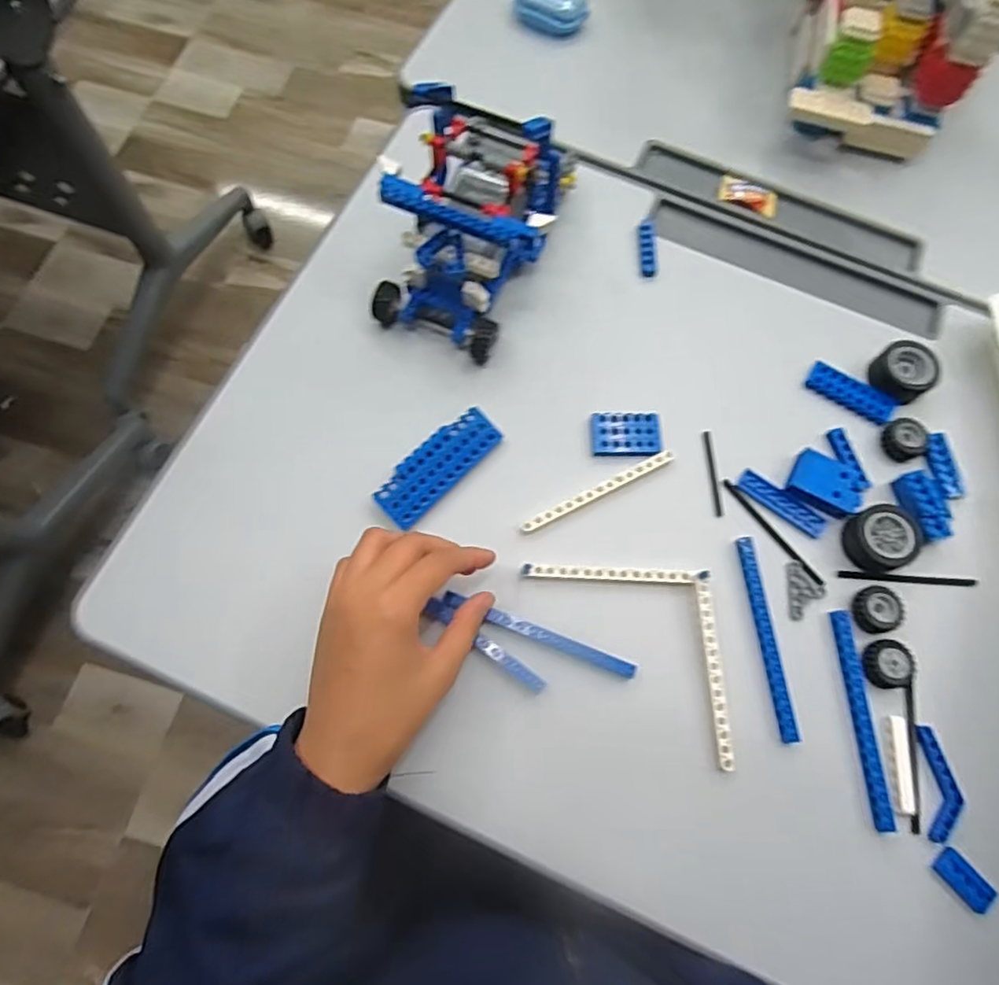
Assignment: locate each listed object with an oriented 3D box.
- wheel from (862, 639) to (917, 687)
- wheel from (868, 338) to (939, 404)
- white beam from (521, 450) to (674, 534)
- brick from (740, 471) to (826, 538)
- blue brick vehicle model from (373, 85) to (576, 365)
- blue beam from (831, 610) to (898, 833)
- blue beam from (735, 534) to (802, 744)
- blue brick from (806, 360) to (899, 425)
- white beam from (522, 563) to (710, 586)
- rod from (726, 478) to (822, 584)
[{"bbox_3d":[0.244,0.106,0.391,0.030,0.010,0.029,0,72,0],"label":"wheel"},{"bbox_3d":[0.293,-0.089,0.454,0.039,0.016,0.045,42,77,13],"label":"wheel"},{"bbox_3d":[0.067,-0.001,0.427,0.116,0.009,0.009,-27,74,-8],"label":"white beam"},{"bbox_3d":[0.194,0.007,0.430,0.063,0.005,0.016,35,75,11],"label":"brick"},{"bbox_3d":[-0.016,-0.197,0.435,0.113,0.115,0.171,14,72,3],"label":"blue brick vehicle model"},{"bbox_3d":[0.223,0.137,0.386,0.012,0.009,0.127,-4,72,-1],"label":"blue beam"},{"bbox_3d":[0.171,0.091,0.400,0.010,0.011,0.126,-7,72,-2],"label":"blue beam"},{"bbox_3d":[0.257,-0.074,0.456,0.063,0.004,0.026,32,75,10],"label":"blue brick"},{"bbox_3d":[0.074,0.053,0.407,0.117,0.013,0.009,2,72,1],"label":"white beam"},{"bbox_3d":[0.184,0.026,0.424,0.008,0.004,0.089,-35,75,-10],"label":"rod"}]

